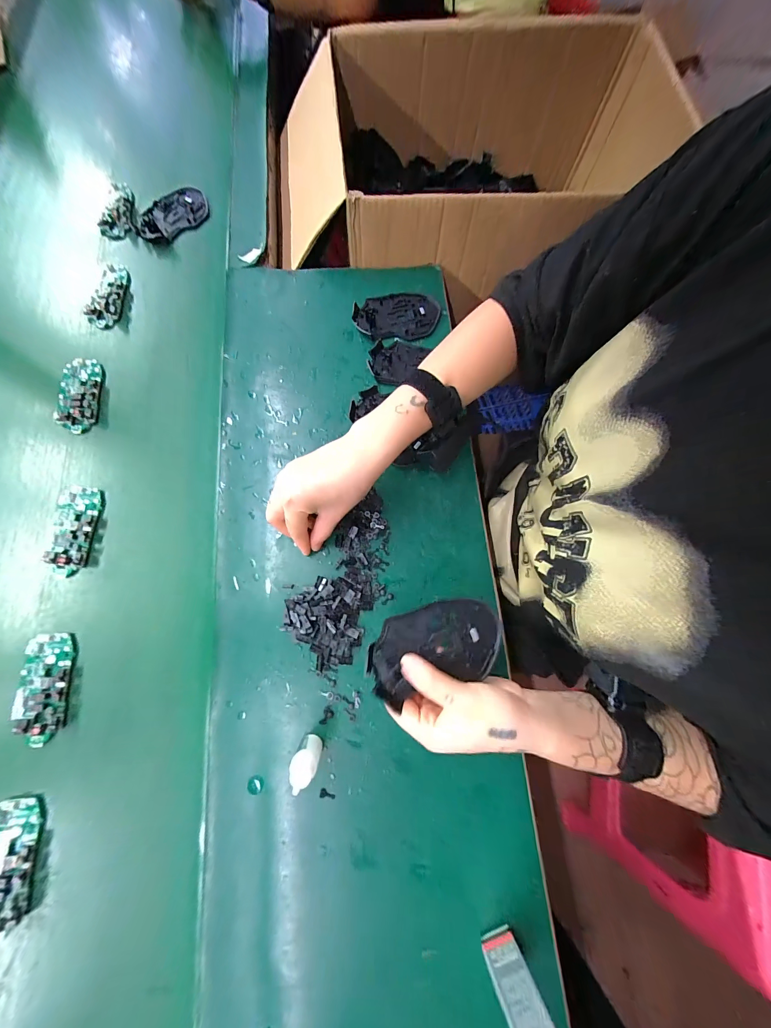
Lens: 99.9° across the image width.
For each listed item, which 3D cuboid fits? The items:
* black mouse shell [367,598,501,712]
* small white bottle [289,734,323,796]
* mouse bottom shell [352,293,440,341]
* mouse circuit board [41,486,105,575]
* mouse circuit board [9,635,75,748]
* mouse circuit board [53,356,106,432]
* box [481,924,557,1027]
[{"bbox_3d":[0.042,0.111,0.273,0.113,0.017,0.065,-14,76,-5],"label":"black mouse shell"},{"bbox_3d":[-0.068,0.211,0.280,0.022,0.063,0.017,31,77,7],"label":"small white bottle"},{"bbox_3d":[0.015,-0.269,0.437,0.114,0.013,0.072,-6,76,-3],"label":"mouse bottom shell"},{"bbox_3d":[-0.342,0.016,0.353,0.047,0.011,0.098,0,75,-1],"label":"mouse circuit board"},{"bbox_3d":[-0.332,0.168,0.315,0.044,0.018,0.096,-10,76,-4],"label":"mouse circuit board"},{"bbox_3d":[-0.372,-0.146,0.393,0.046,0.011,0.101,-7,76,-3],"label":"mouse circuit board"},{"bbox_3d":[0.101,0.357,0.230,0.031,0.097,0.027,-19,77,-6],"label":"box"}]

